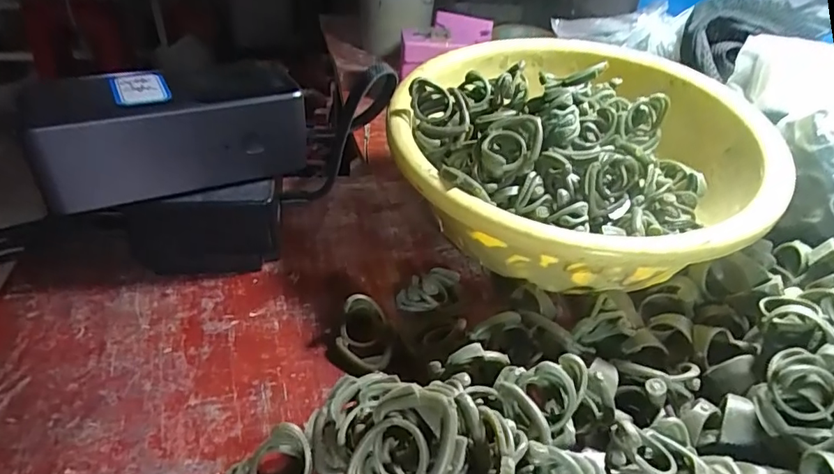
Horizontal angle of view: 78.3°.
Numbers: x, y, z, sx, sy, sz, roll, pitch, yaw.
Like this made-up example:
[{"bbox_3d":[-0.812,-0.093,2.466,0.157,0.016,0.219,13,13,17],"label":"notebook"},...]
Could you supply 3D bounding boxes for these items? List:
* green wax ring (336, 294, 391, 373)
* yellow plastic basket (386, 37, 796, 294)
[{"bbox_3d":[-0.026,0.048,0.255,0.026,0.024,0.029,-4,37,-13],"label":"green wax ring"},{"bbox_3d":[0.099,-0.046,0.333,0.229,0.097,0.226,0,36,-7],"label":"yellow plastic basket"}]

